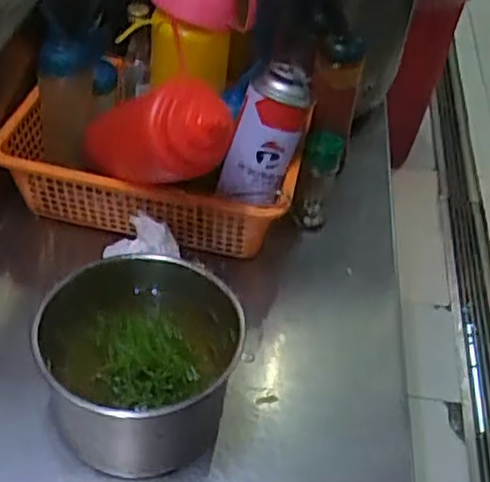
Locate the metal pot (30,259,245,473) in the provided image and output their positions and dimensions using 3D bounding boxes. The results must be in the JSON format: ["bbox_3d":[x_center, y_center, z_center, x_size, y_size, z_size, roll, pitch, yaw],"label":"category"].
[{"bbox_3d":[-0.078,0.100,0.557,0.148,0.108,0.140,3,44,-3],"label":"metal pot"}]

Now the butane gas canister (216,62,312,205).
[{"bbox_3d":[0.021,-0.101,0.671,0.064,0.134,0.058,25,13,18],"label":"butane gas canister"}]

